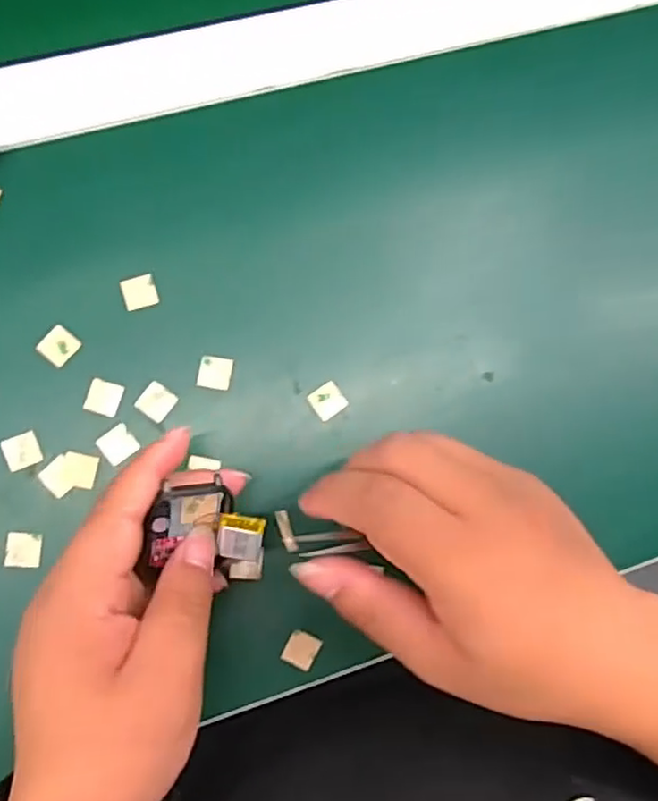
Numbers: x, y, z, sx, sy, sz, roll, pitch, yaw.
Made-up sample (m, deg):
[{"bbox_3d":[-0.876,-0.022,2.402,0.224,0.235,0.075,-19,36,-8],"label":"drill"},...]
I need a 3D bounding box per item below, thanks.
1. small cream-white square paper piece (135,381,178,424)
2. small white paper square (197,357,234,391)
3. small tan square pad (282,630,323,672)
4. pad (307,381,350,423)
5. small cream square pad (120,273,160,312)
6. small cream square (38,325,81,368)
[{"bbox_3d":[-0.086,0.001,0.326,0.016,0.004,0.016,37,81,-3],"label":"small cream-white square paper piece"},{"bbox_3d":[-0.057,-0.014,0.330,0.016,0.004,0.016,10,83,-6],"label":"small white paper square"},{"bbox_3d":[-0.014,0.123,0.324,0.016,0.004,0.016,30,81,-4],"label":"small tan square pad"},{"bbox_3d":[-0.001,0.000,0.335,0.017,0.004,0.016,-35,90,-9],"label":"pad"},{"bbox_3d":[-0.095,-0.055,0.329,0.017,0.004,0.016,-17,87,-9],"label":"small cream square pad"},{"bbox_3d":[-0.133,-0.027,0.322,0.016,0.004,0.017,40,81,-2],"label":"small cream square"}]

